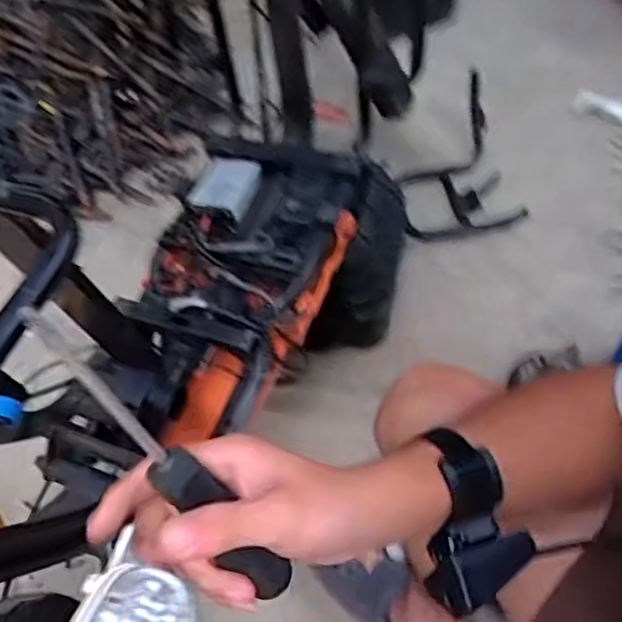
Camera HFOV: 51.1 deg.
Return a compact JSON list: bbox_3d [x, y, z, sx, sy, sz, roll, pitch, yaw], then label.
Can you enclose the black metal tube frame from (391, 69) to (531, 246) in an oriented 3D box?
[{"bbox_3d":[0.254,-0.259,1.179,0.200,0.152,0.303,-3,55,2],"label":"black metal tube frame"}]

